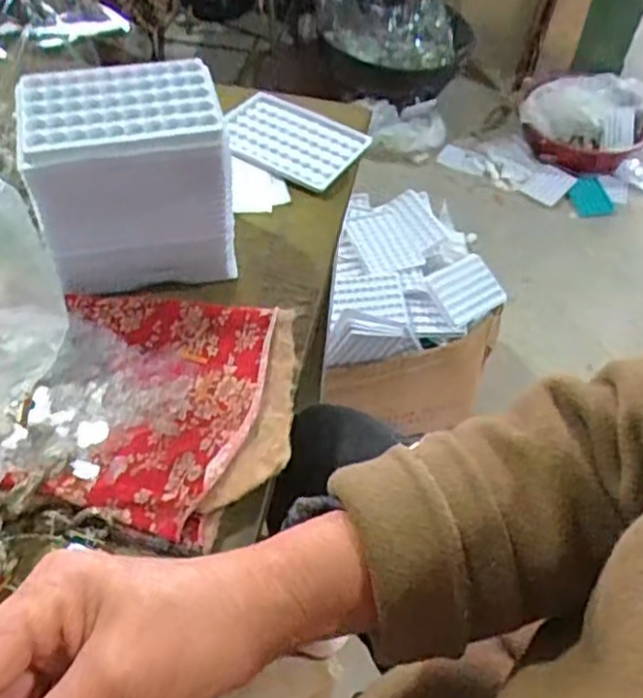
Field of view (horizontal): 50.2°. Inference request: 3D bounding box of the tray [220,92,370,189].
[{"bbox_3d":[-0.031,-0.192,0.629,0.127,0.008,0.089,25,54,14],"label":"tray"}]

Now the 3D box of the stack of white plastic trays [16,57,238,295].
[{"bbox_3d":[-0.131,-0.120,0.484,0.128,0.121,0.088,-8,53,-11],"label":"stack of white plastic trays"}]

